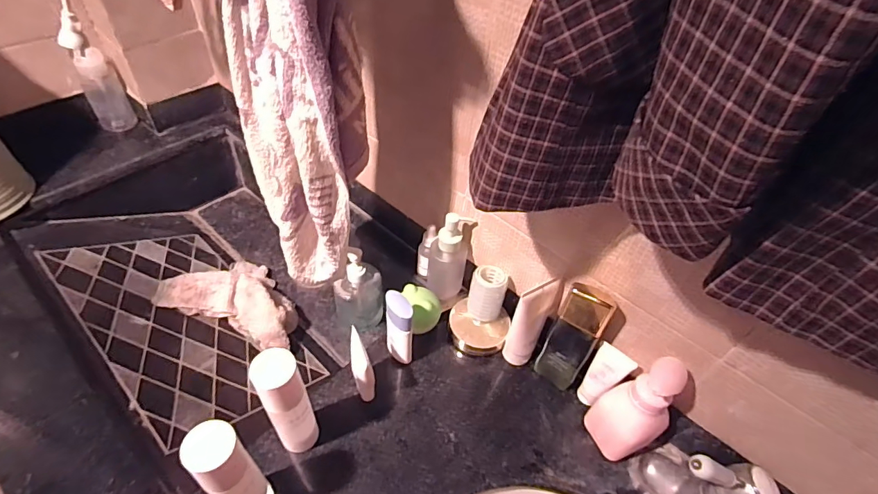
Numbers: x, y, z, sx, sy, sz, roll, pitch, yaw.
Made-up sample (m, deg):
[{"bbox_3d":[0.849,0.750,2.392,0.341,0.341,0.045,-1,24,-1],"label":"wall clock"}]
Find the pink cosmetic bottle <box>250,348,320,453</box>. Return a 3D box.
[{"bbox_3d":[-0.155,0.166,0.460,0.044,0.168,0.043,-26,55,-26],"label":"pink cosmetic bottle"}]

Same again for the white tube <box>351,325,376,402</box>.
[{"bbox_3d":[-0.091,0.144,0.537,0.024,0.094,0.052,-10,50,-14],"label":"white tube"}]

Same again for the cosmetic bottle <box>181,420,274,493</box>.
[{"bbox_3d":[-0.189,0.214,0.415,0.039,0.171,0.041,3,48,-3],"label":"cosmetic bottle"}]

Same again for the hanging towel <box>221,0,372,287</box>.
[{"bbox_3d":[-0.136,-0.122,0.465,0.115,0.396,0.105,-22,54,-24],"label":"hanging towel"}]

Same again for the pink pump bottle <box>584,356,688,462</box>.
[{"bbox_3d":[0.218,0.180,0.495,0.054,0.162,0.063,-16,51,-19],"label":"pink pump bottle"}]

